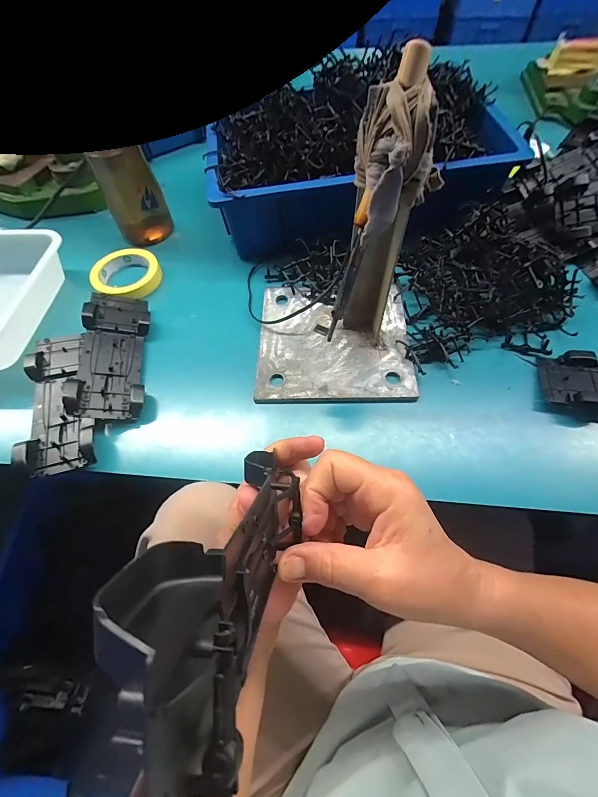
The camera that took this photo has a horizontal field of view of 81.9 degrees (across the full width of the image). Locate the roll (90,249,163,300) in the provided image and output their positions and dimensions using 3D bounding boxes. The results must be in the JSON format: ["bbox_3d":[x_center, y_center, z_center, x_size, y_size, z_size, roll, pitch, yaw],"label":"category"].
[{"bbox_3d":[-0.263,-0.189,0.531,0.097,0.029,0.098,-1,61,2],"label":"roll"}]

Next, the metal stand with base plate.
[{"bbox_3d":[0.041,-0.138,0.348,0.192,0.255,0.189,-1,61,2],"label":"metal stand with base plate"}]

